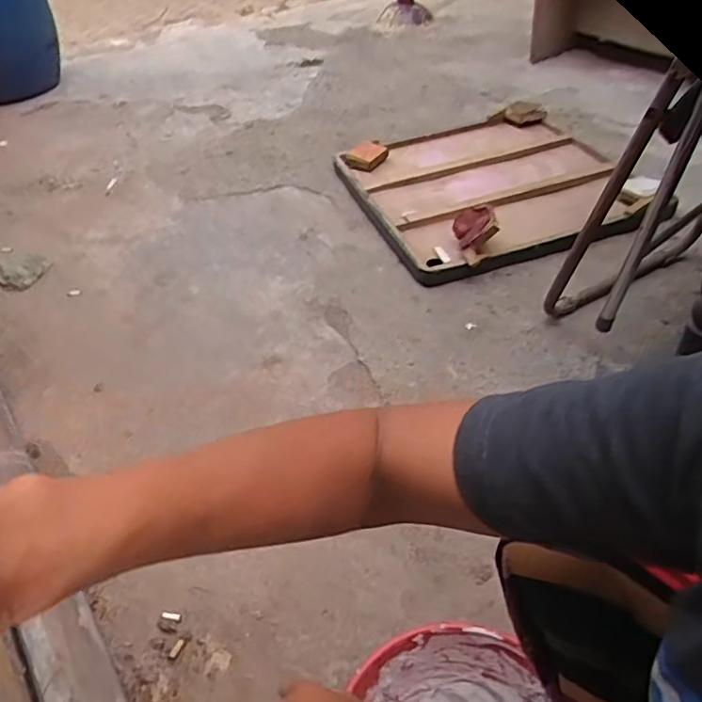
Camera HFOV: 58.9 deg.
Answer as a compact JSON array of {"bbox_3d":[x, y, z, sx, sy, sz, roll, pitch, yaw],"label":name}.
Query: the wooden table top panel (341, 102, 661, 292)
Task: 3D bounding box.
[{"bbox_3d":[0.353,-0.452,1.590,0.715,0.096,0.653,-18,44,-15],"label":"wooden table top panel"}]

